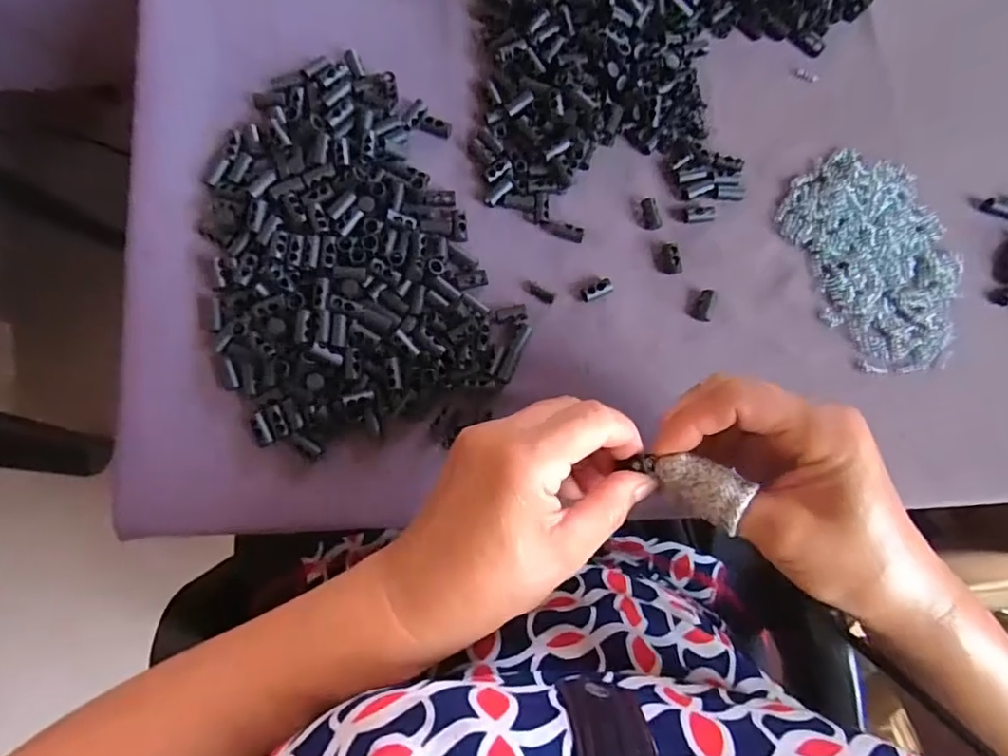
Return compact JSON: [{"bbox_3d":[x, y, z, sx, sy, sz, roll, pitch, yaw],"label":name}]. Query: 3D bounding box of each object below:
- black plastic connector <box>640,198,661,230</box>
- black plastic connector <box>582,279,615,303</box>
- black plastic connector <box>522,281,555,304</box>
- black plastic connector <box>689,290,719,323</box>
[{"bbox_3d":[0.090,-0.101,0.339,0.010,0.004,0.020,-7,85,-5],"label":"black plastic connector"},{"bbox_3d":[0.055,-0.052,0.329,0.019,0.006,0.010,-25,87,-7],"label":"black plastic connector"},{"bbox_3d":[0.021,-0.052,0.328,0.021,0.004,0.007,29,82,-1],"label":"black plastic connector"},{"bbox_3d":[0.122,-0.044,0.332,0.012,0.004,0.020,27,83,-2],"label":"black plastic connector"}]

